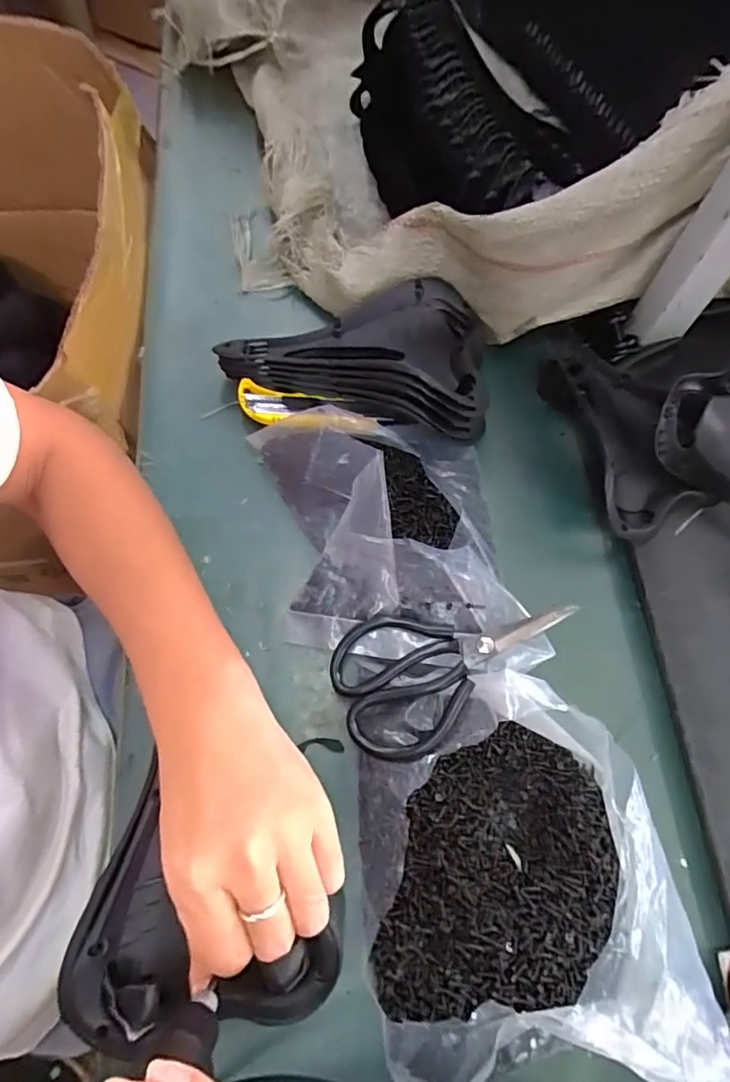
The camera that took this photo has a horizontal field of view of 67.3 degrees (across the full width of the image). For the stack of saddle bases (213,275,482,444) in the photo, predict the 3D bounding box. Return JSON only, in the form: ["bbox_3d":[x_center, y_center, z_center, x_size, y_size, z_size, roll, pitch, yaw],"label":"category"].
[{"bbox_3d":[-0.013,-0.176,0.506,0.242,0.078,0.149,5,69,1],"label":"stack of saddle bases"}]

